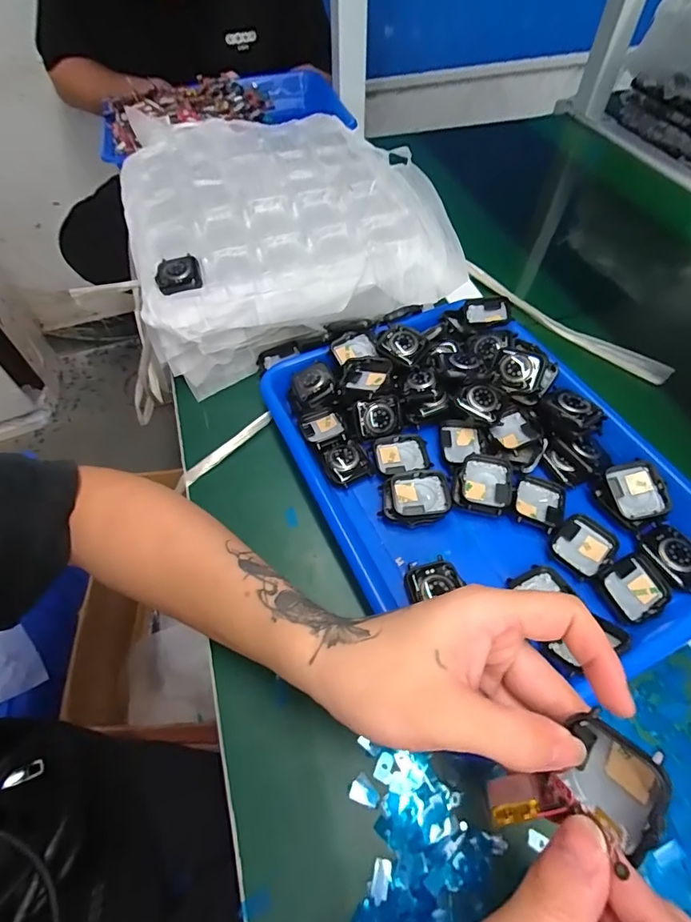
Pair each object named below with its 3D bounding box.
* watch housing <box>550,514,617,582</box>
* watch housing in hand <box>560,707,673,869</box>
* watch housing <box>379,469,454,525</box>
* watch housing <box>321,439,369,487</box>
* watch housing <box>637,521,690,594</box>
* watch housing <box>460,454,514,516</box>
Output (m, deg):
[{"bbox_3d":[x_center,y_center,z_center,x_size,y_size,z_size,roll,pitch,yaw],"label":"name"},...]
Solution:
[{"bbox_3d":[0.169,0.062,0.325,0.043,0.009,0.036,-40,64,-23],"label":"watch housing"},{"bbox_3d":[0.103,0.121,0.173,0.009,0.036,0.034,12,10,-31],"label":"watch housing in hand"},{"bbox_3d":[0.053,0.028,0.344,0.051,0.014,0.038,-4,56,-2],"label":"watch housing"},{"bbox_3d":[0.000,0.001,0.370,0.034,0.013,0.035,-20,58,-13],"label":"watch housing"},{"bbox_3d":[0.230,0.066,0.318,0.031,0.010,0.045,-33,58,-4],"label":"watch housing"},{"bbox_3d":[0.108,0.017,0.347,0.039,0.012,0.045,6,56,5],"label":"watch housing"}]

